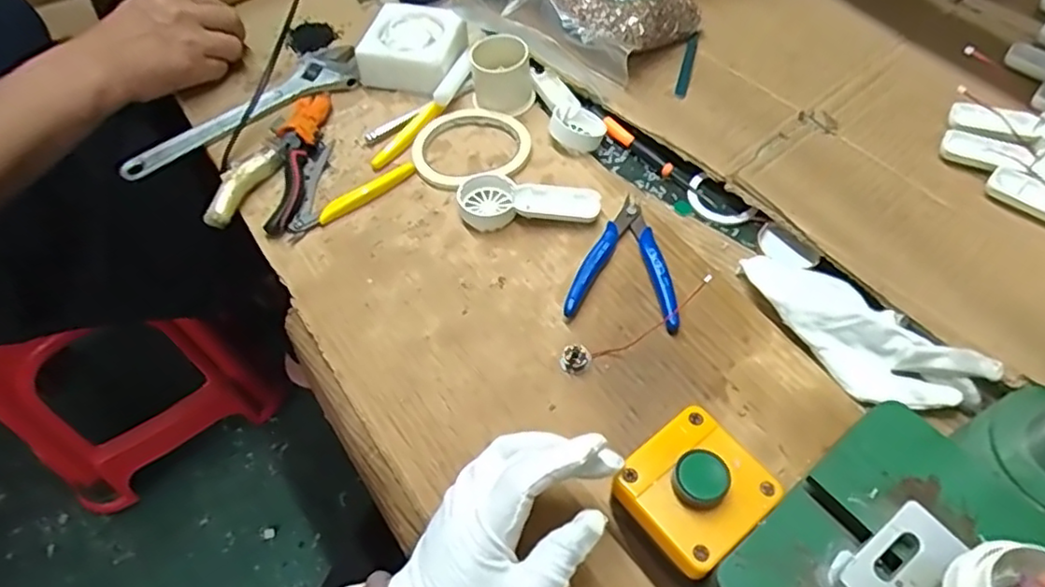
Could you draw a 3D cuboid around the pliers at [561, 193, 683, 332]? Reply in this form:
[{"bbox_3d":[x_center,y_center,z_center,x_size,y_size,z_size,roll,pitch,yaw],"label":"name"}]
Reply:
[{"bbox_3d":[0.079,-0.027,0.491,0.079,0.014,0.113,8,56,6],"label":"pliers"}]

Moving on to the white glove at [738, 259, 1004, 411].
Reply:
[{"bbox_3d":[0.225,0.023,0.445,0.065,0.023,0.163,-36,62,-22],"label":"white glove"}]

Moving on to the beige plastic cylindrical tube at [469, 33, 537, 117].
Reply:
[{"bbox_3d":[-0.018,-0.196,0.583,0.054,0.051,0.049,-6,56,-4],"label":"beige plastic cylindrical tube"}]

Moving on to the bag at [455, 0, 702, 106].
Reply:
[{"bbox_3d":[0.057,-0.266,0.620,0.170,0.057,0.152,37,63,23],"label":"bag"}]

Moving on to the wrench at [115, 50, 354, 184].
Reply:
[{"bbox_3d":[-0.252,-0.167,0.591,0.229,0.014,0.054,-34,62,-21],"label":"wrench"}]

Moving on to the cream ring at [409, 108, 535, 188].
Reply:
[{"bbox_3d":[-0.045,-0.128,0.564,0.101,0.008,0.091,-10,56,-7],"label":"cream ring"}]

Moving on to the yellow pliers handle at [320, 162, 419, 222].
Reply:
[{"bbox_3d":[-0.130,-0.086,0.544,0.090,0.008,0.016,-37,63,-22],"label":"yellow pliers handle"}]

